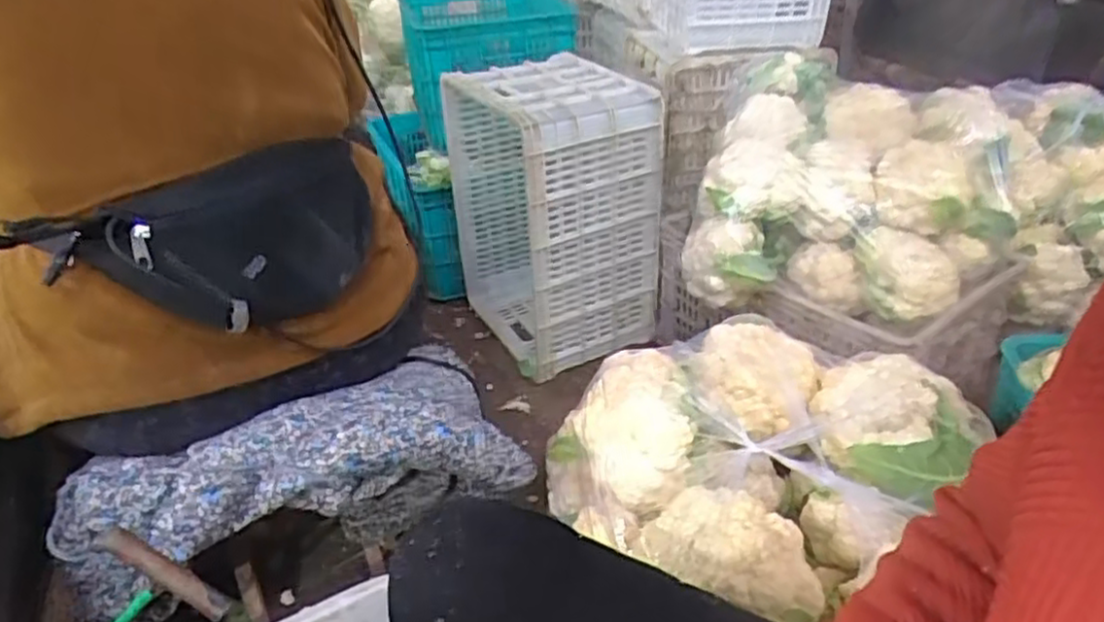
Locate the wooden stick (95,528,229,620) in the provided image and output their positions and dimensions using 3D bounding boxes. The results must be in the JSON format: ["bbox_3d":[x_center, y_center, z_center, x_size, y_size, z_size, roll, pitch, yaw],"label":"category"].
[{"bbox_3d":[-0.314,0.214,0.599,0.021,0.114,0.014,-39,16,32],"label":"wooden stick"}]

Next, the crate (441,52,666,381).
[{"bbox_3d":[-0.011,-0.194,1.427,0.254,0.498,0.417,-19,36,-21],"label":"crate"}]

